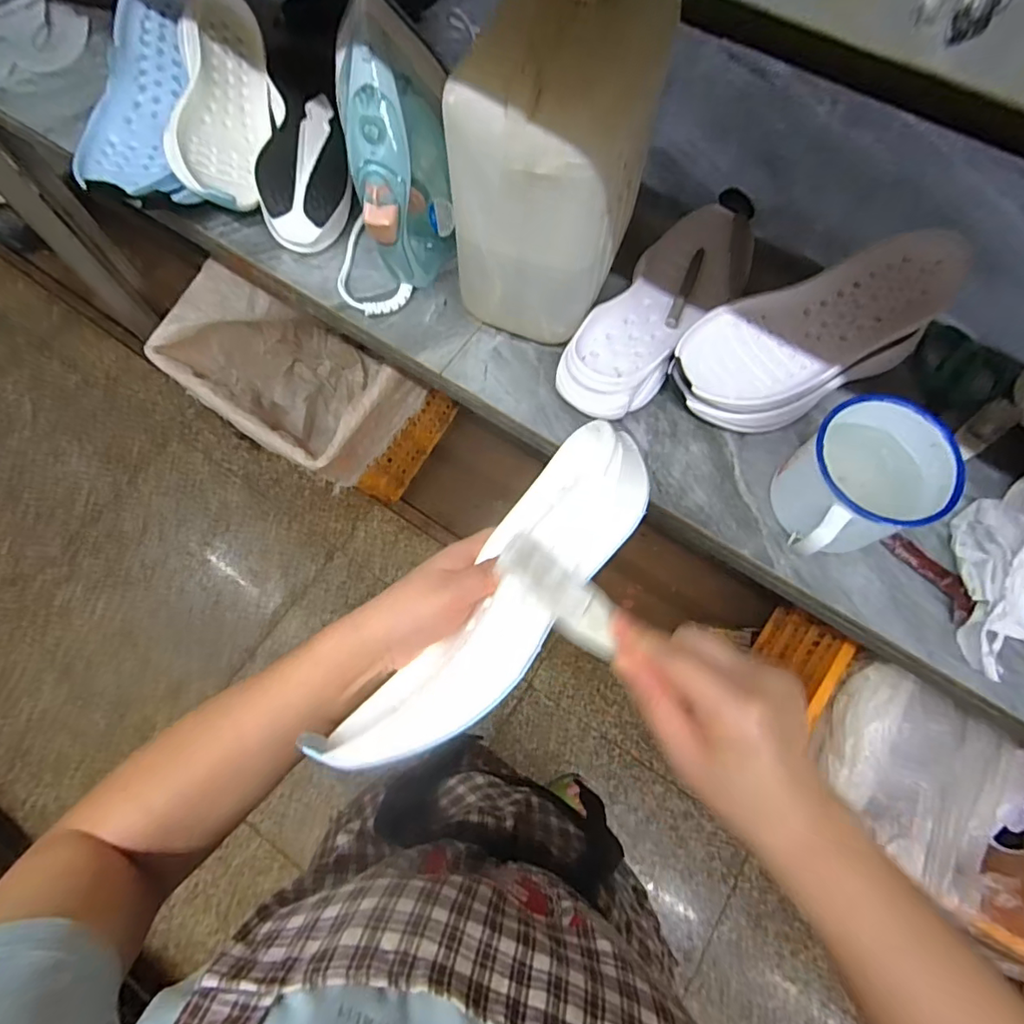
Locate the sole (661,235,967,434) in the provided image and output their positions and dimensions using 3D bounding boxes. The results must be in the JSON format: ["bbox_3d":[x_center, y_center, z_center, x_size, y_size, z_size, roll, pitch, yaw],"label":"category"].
[{"bbox_3d":[0.282,-0.162,0.495,0.277,0.070,0.110,-20,71,-7],"label":"sole"}]

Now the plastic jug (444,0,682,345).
[{"bbox_3d":[0.040,-0.289,0.452,0.119,0.226,0.176,23,71,8],"label":"plastic jug"}]

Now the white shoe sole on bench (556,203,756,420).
[{"bbox_3d":[0.152,-0.208,0.546,0.101,0.040,0.291,37,74,12],"label":"white shoe sole on bench"}]

